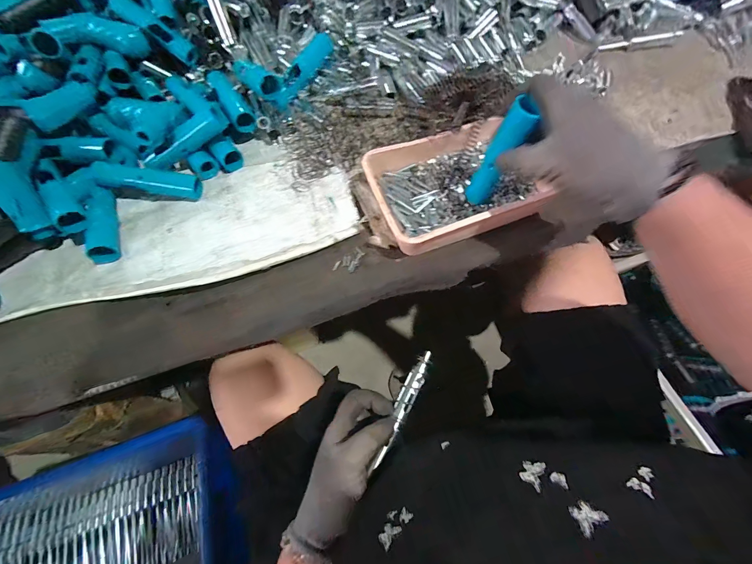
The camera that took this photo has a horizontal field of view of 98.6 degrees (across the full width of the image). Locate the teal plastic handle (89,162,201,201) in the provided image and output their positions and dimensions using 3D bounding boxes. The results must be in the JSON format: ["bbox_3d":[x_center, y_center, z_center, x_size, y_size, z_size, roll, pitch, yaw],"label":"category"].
[{"bbox_3d":[-0.287,-0.131,0.409,0.117,0.023,0.035,6,62,-15],"label":"teal plastic handle"}]

